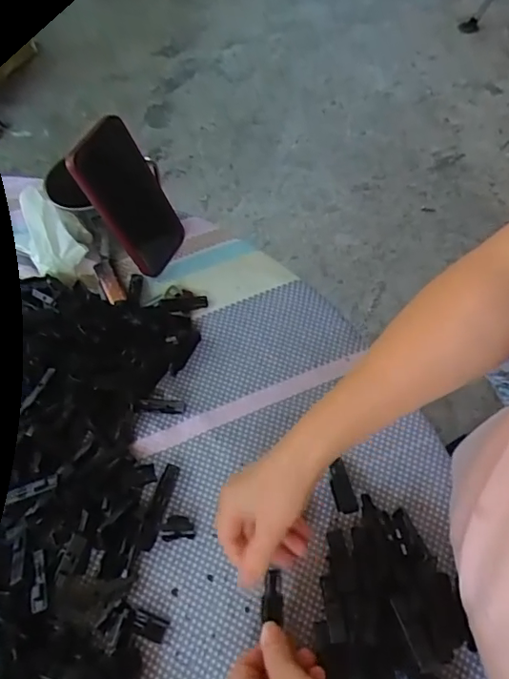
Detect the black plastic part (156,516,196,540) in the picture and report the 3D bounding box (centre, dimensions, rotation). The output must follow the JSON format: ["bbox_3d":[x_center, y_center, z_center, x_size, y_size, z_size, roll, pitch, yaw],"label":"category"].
[{"bbox_3d":[-0.067,0.161,0.460,0.030,0.004,0.020,-5,60,0],"label":"black plastic part"}]

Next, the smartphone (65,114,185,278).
[{"bbox_3d":[-0.127,-0.147,0.560,0.015,0.161,0.077,13,60,33],"label":"smartphone"}]

